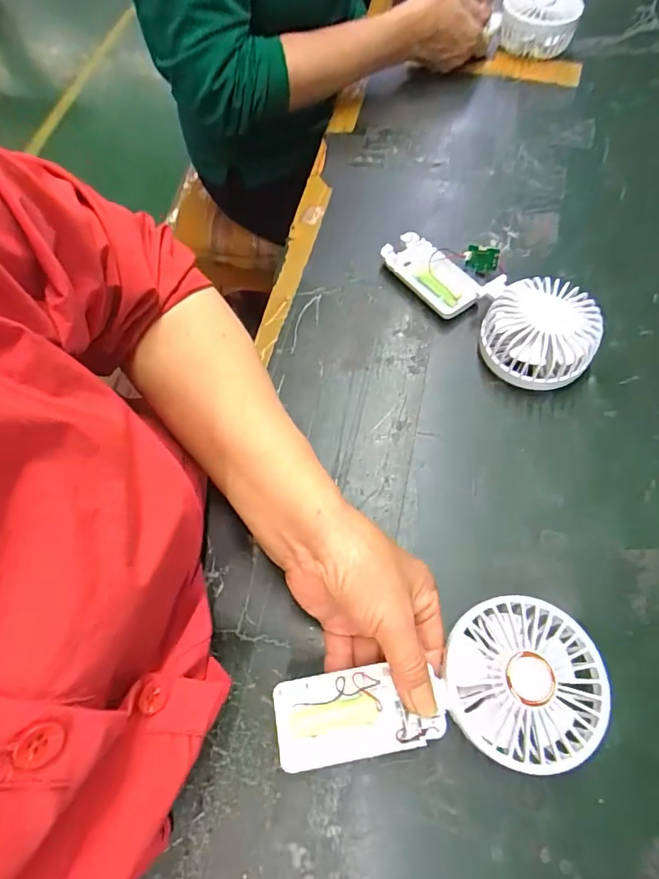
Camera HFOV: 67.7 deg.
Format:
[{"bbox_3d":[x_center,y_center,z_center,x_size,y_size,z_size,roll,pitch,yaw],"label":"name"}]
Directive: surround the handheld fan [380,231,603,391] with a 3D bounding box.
[{"bbox_3d":[0.132,-0.121,0.409,0.076,0.046,0.189,-33,68,-12],"label":"handheld fan"}]

